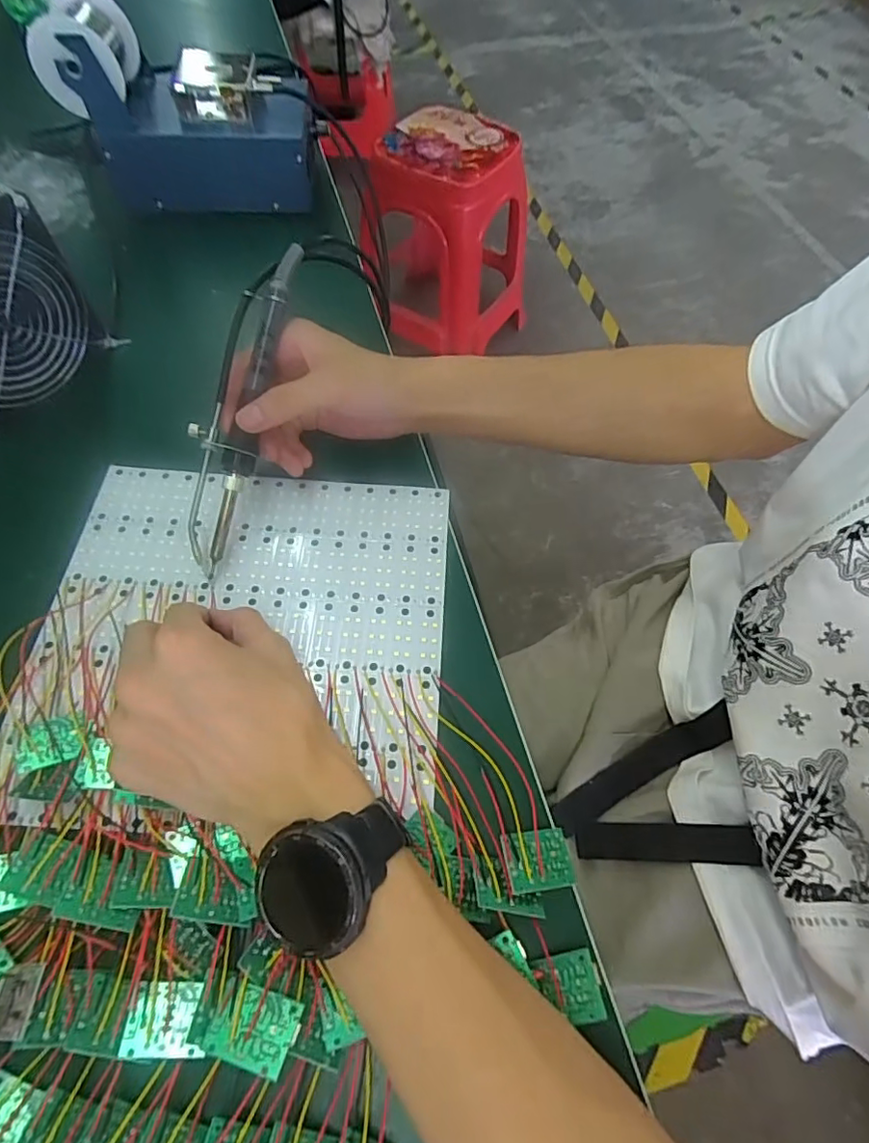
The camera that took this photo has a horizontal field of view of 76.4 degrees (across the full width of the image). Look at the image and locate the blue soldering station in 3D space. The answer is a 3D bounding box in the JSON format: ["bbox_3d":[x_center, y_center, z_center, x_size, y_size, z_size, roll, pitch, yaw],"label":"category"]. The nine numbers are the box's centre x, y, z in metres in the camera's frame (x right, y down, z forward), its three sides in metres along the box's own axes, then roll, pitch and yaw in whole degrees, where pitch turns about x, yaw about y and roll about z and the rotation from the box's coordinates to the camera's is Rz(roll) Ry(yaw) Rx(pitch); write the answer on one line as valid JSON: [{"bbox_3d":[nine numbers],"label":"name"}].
[{"bbox_3d":[-0.205,-0.406,0.500,0.185,0.108,0.087,-4,63,-5],"label":"blue soldering station"}]

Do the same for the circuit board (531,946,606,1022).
[{"bbox_3d":[0.060,0.184,0.246,0.027,0.004,0.025,-18,42,10],"label":"circuit board"}]

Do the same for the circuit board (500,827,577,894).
[{"bbox_3d":[0.051,0.142,0.273,0.034,0.004,0.025,1,52,-19],"label":"circuit board"}]

